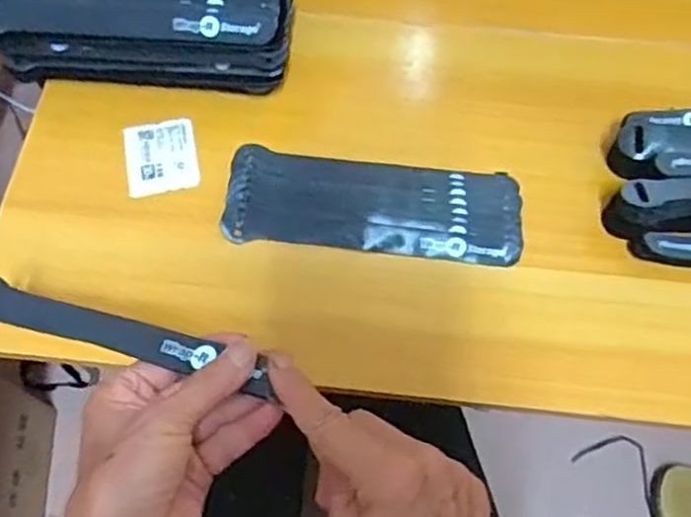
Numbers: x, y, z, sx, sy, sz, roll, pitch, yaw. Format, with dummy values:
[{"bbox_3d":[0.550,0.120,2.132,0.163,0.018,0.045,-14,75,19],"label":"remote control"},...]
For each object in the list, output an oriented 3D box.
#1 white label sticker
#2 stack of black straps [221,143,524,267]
[{"bbox_3d":[-0.132,-0.073,0.489,0.050,0.004,0.058,-10,65,-7],"label":"white label sticker"},{"bbox_3d":[0.020,-0.036,0.470,0.199,0.010,0.069,6,68,2],"label":"stack of black straps"}]

